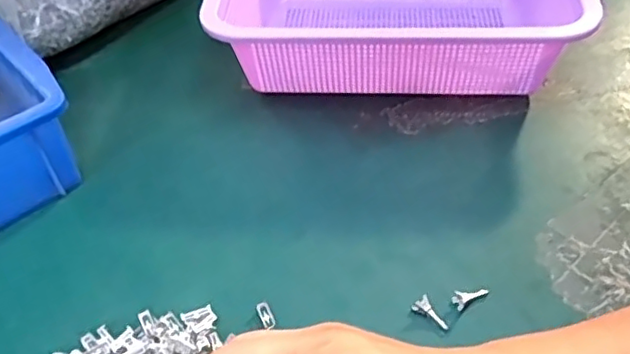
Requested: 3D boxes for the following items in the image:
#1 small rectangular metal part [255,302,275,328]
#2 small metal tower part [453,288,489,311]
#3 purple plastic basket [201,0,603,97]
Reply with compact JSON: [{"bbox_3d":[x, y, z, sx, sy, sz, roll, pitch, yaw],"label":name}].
[{"bbox_3d":[-0.027,0.073,0.334,0.007,0.004,0.014,-21,48,-17],"label":"small rectangular metal part"},{"bbox_3d":[0.085,0.063,0.334,0.021,0.006,0.008,-24,49,-20],"label":"small metal tower part"},{"bbox_3d":[0.061,-0.133,0.483,0.262,0.082,0.176,4,46,6],"label":"purple plastic basket"}]

